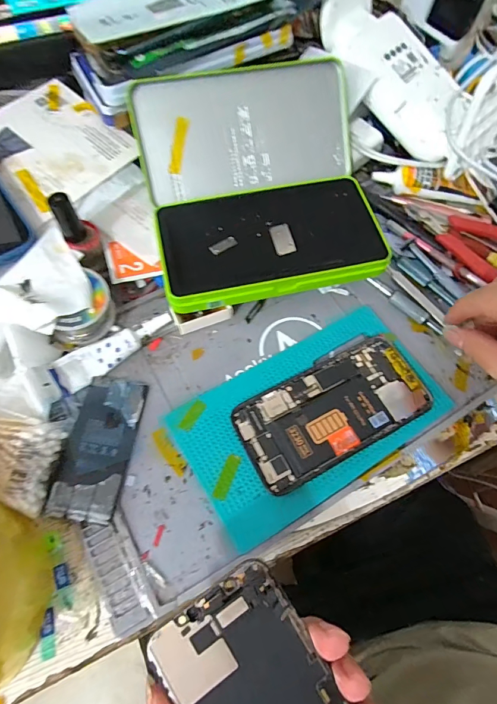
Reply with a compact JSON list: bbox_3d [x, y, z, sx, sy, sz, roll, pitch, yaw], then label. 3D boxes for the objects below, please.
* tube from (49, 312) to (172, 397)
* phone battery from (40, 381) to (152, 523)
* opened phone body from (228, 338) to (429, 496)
[{"bbox_3d":[-0.106,-0.002,0.300,0.098,0.015,0.027,-29,70,-15],"label":"tube"},{"bbox_3d":[-0.108,0.066,0.271,0.045,0.006,0.100,8,65,1],"label":"phone battery"},{"bbox_3d":[0.064,0.042,0.290,0.145,0.010,0.076,-27,69,-14],"label":"opened phone body"}]

